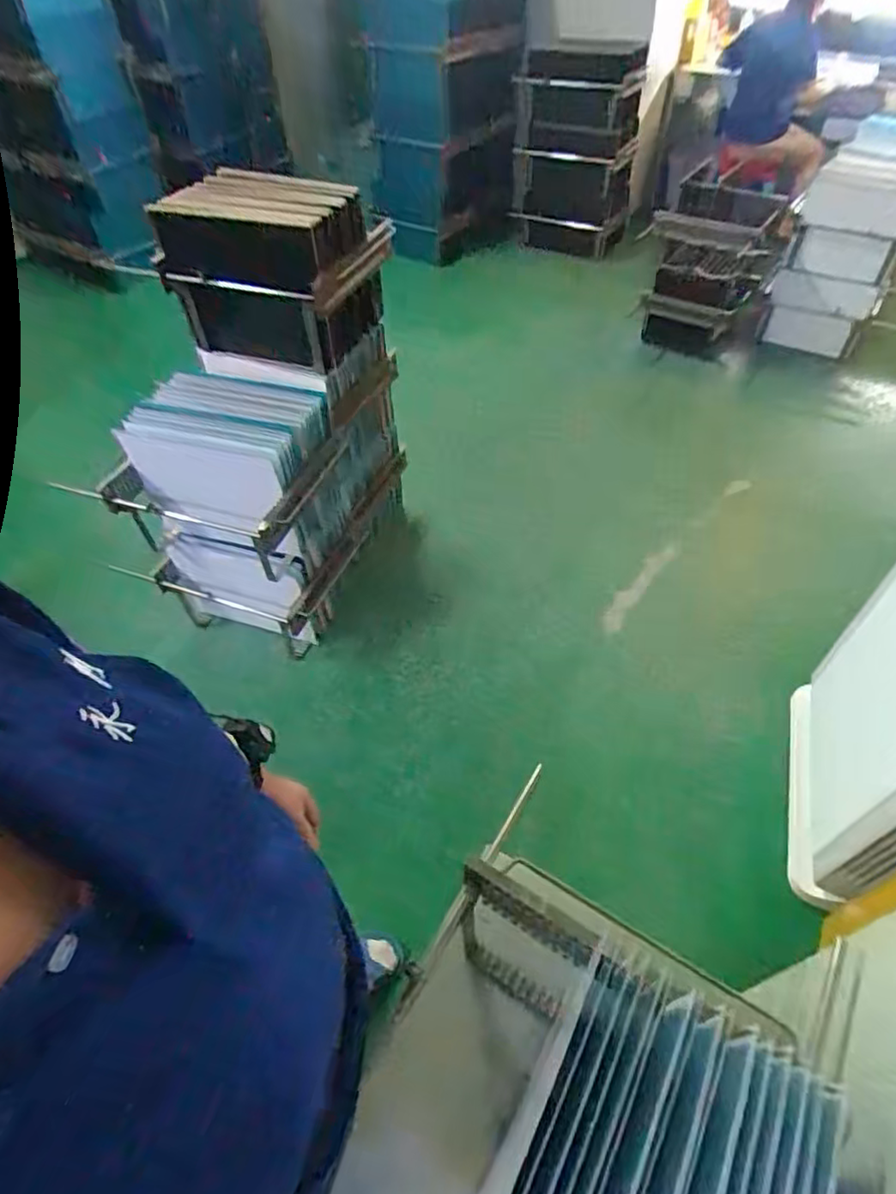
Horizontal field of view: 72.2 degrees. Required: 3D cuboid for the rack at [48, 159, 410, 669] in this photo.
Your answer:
[{"bbox_3d":[-0.528,-0.478,1.713,0.564,0.959,0.779,16,52,15],"label":"rack"}]

